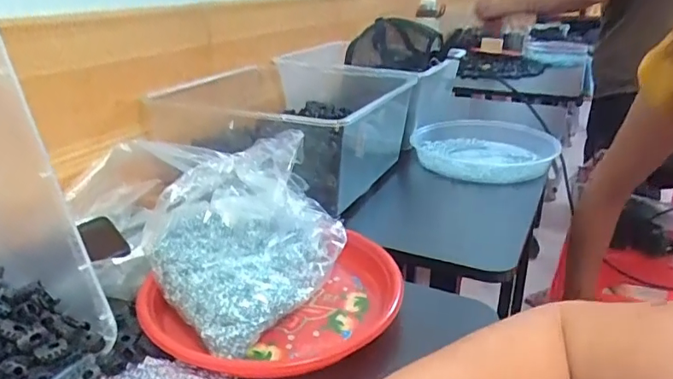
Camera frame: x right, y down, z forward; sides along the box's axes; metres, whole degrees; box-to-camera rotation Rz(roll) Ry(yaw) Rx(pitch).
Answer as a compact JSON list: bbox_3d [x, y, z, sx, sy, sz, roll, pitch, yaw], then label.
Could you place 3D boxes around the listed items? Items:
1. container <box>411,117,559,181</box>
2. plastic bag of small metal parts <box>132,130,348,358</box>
[{"bbox_3d":[0.244,-0.062,0.864,0.225,0.052,0.226,0,23,0],"label":"container"},{"bbox_3d":[-0.088,0.028,0.515,0.195,0.124,0.206,-20,30,-38],"label":"plastic bag of small metal parts"}]

